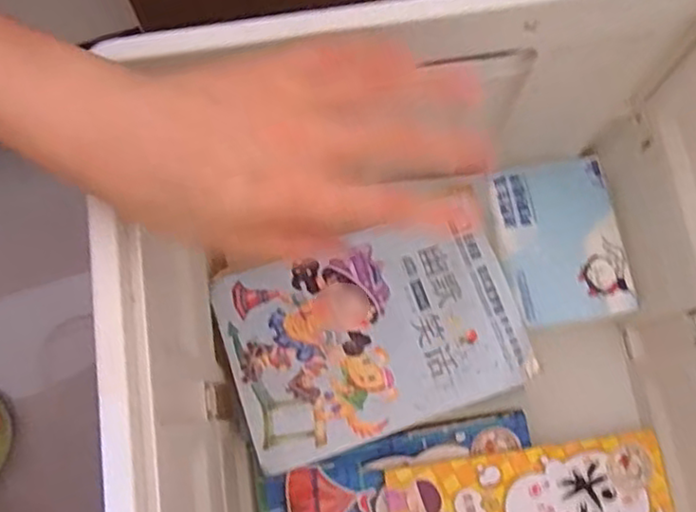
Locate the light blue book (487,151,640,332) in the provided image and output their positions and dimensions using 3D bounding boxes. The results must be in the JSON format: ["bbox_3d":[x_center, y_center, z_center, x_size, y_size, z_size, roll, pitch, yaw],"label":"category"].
[{"bbox_3d":[0.165,-0.011,0.519,0.091,0.009,0.124,-9,77,-2],"label":"light blue book"}]

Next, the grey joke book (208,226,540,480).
[{"bbox_3d":[0.017,0.057,0.476,0.202,0.015,0.136,-17,78,-4],"label":"grey joke book"}]

